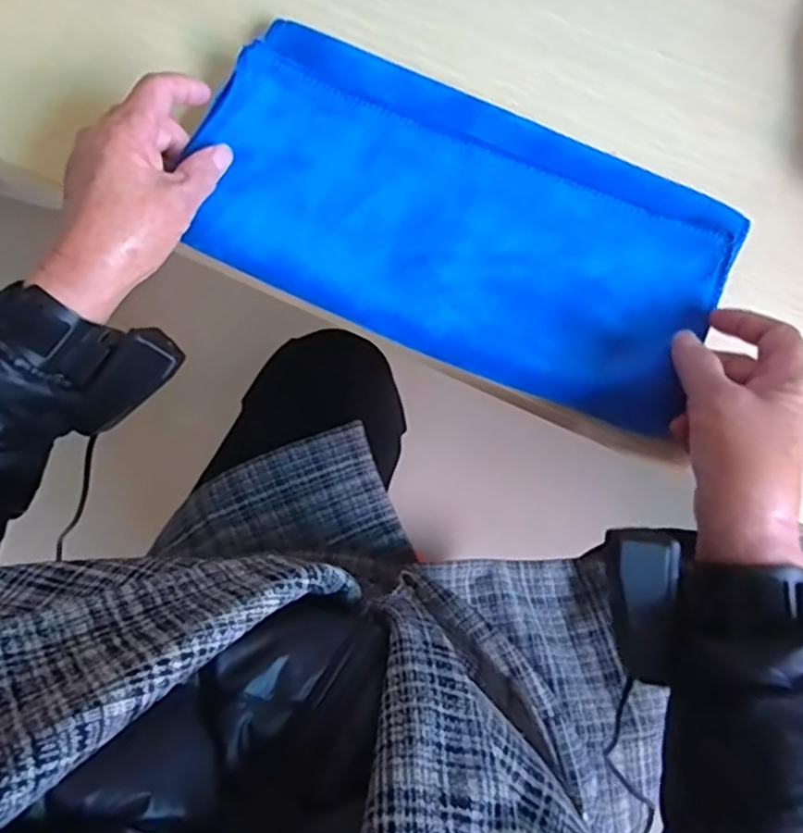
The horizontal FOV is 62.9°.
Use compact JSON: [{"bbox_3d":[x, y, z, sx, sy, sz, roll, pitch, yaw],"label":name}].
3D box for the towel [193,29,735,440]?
[{"bbox_3d":[0.031,-0.123,0.402,0.323,0.018,0.176,27,78,6],"label":"towel"}]

